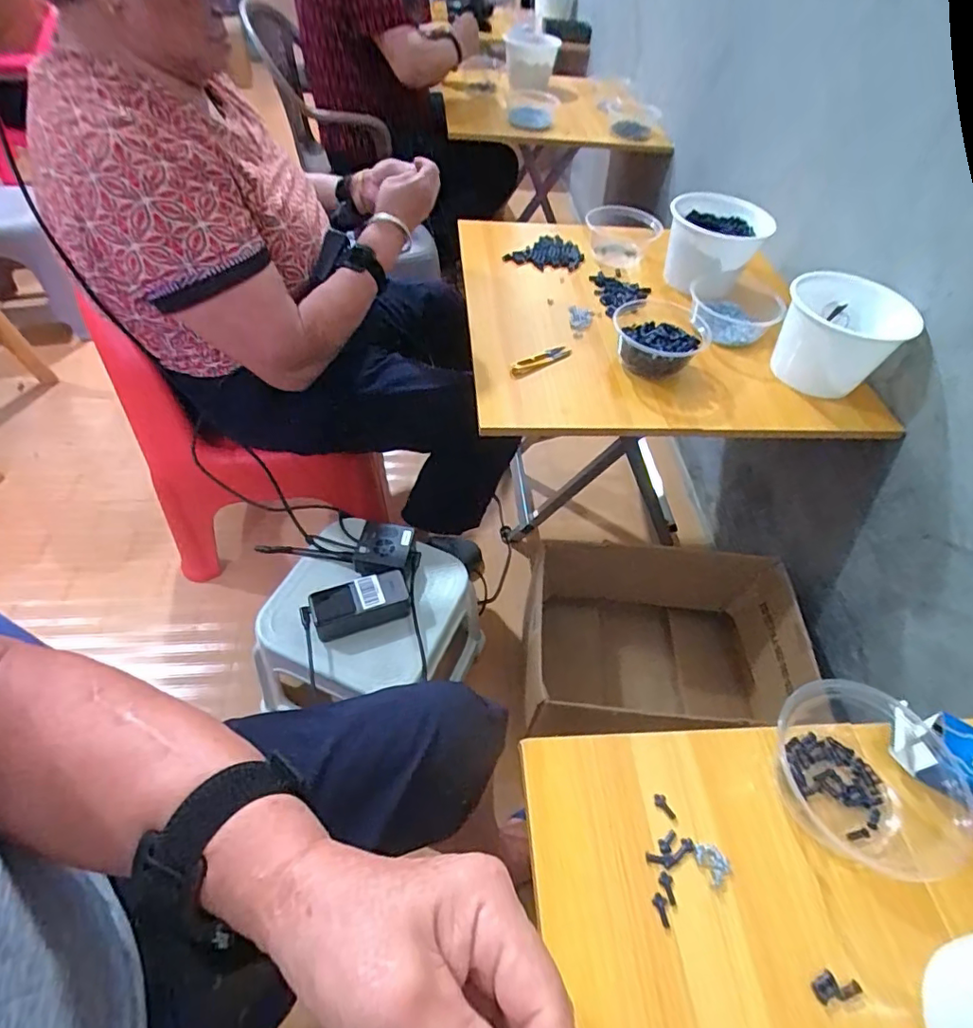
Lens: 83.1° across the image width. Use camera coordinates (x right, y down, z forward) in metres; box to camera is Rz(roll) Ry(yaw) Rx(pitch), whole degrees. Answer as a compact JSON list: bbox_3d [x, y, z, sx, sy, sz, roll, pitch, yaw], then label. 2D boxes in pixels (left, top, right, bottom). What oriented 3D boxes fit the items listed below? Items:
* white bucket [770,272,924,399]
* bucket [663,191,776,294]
[{"bbox_3d":[0.504,-0.255,0.793,0.159,0.131,0.152,2,52,-3],"label":"white bucket"},{"bbox_3d":[0.382,-0.460,0.927,0.155,0.118,0.177,18,53,9],"label":"bucket"}]

